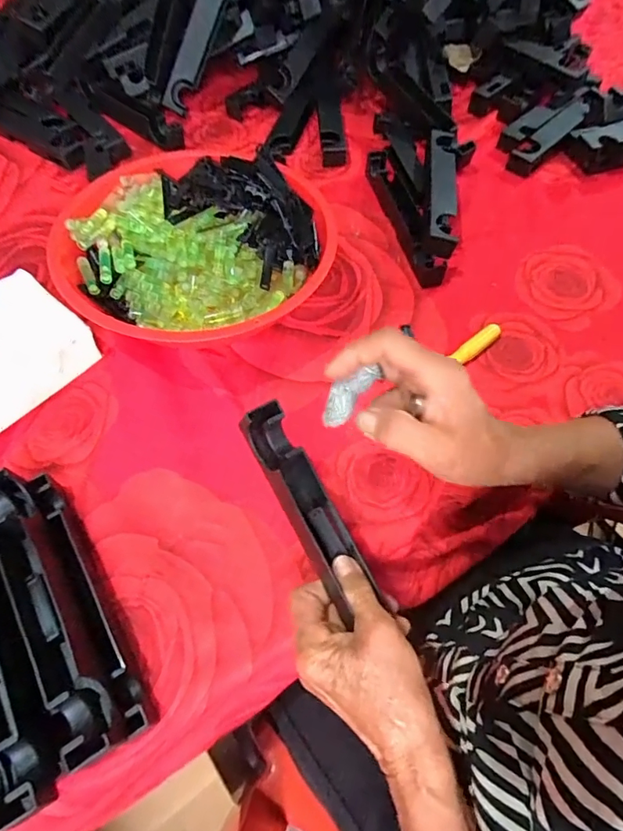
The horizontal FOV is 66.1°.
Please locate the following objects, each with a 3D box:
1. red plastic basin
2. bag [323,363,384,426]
[{"bbox_3d":[-0.109,-0.157,0.448,0.243,0.054,0.237,0,62,-1],"label":"red plastic basin"},{"bbox_3d":[0.023,-0.014,0.303,0.019,0.010,0.048,46,109,19],"label":"bag"}]

